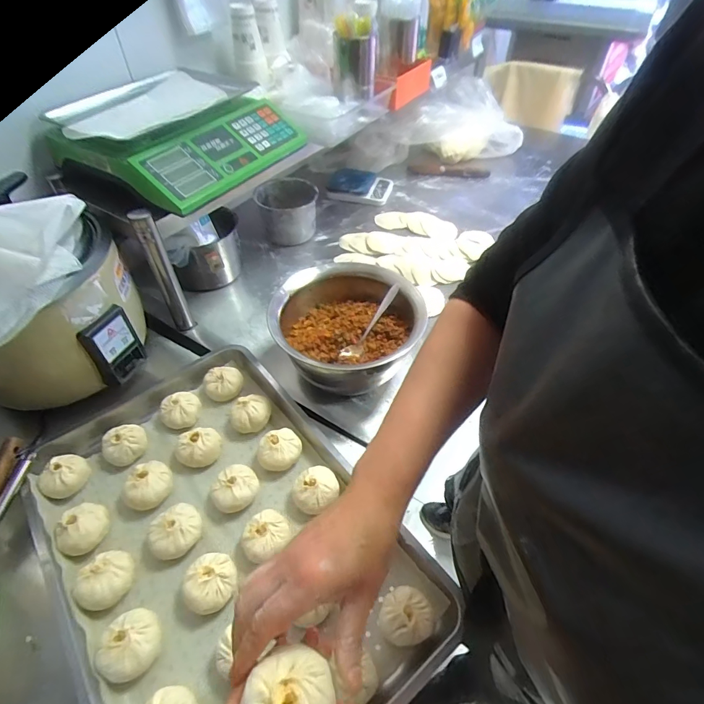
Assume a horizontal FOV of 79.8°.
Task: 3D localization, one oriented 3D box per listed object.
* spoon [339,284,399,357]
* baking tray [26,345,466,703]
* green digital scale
[{"bbox_3d":[0.037,-0.053,0.741,0.029,0.022,0.163,30,79,26],"label":"spoon"},{"bbox_3d":[-0.187,0.245,0.581,0.387,0.060,0.581,-30,53,-24],"label":"baking tray"},{"bbox_3d":[-0.341,-0.416,0.800,0.355,0.117,0.355,26,53,23],"label":"green digital scale"}]

